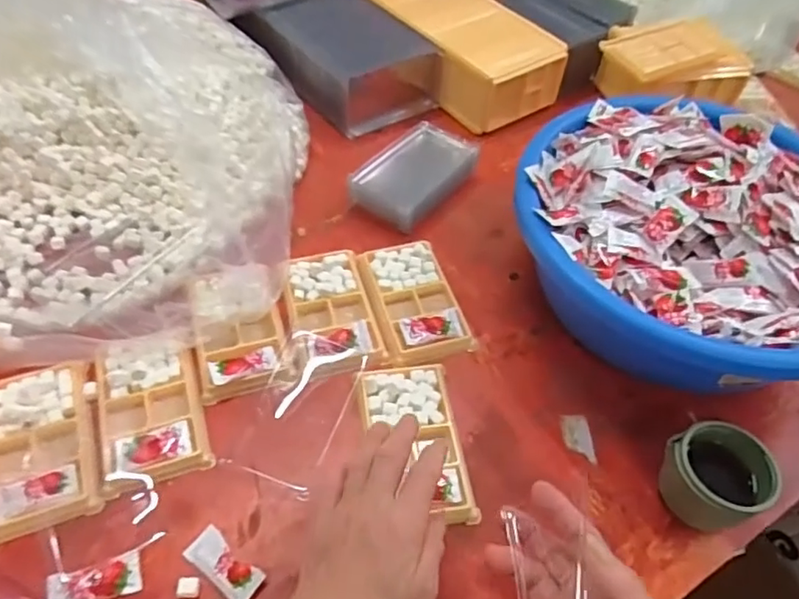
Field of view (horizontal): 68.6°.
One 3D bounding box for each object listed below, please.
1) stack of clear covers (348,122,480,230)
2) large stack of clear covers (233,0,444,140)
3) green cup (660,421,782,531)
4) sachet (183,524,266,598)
[{"bbox_3d":[0.022,-0.142,0.652,0.087,0.033,0.152,30,56,19],"label":"stack of clear covers"},{"bbox_3d":[-0.074,-0.318,0.767,0.153,0.076,0.226,-34,61,-26],"label":"large stack of clear covers"},{"bbox_3d":[0.229,0.133,0.433,0.069,0.061,0.064,2,51,-2],"label":"green cup"},{"bbox_3d":[-0.121,0.184,0.404,0.056,0.007,0.025,31,56,20],"label":"sachet"}]

